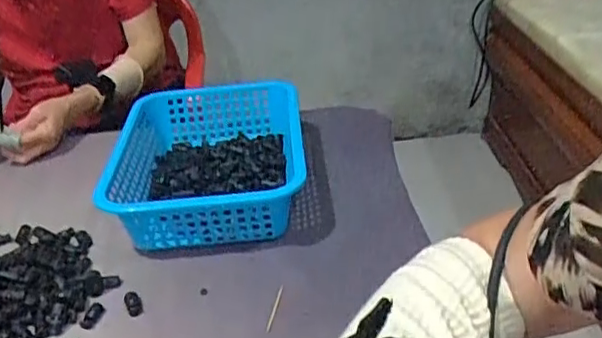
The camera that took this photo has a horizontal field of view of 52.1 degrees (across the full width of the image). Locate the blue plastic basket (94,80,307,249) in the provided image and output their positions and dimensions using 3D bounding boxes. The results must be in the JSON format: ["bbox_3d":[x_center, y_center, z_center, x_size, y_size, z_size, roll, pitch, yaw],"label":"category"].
[{"bbox_3d":[-0.108,-0.006,0.757,0.219,0.086,0.287,-6,31,0],"label":"blue plastic basket"}]

